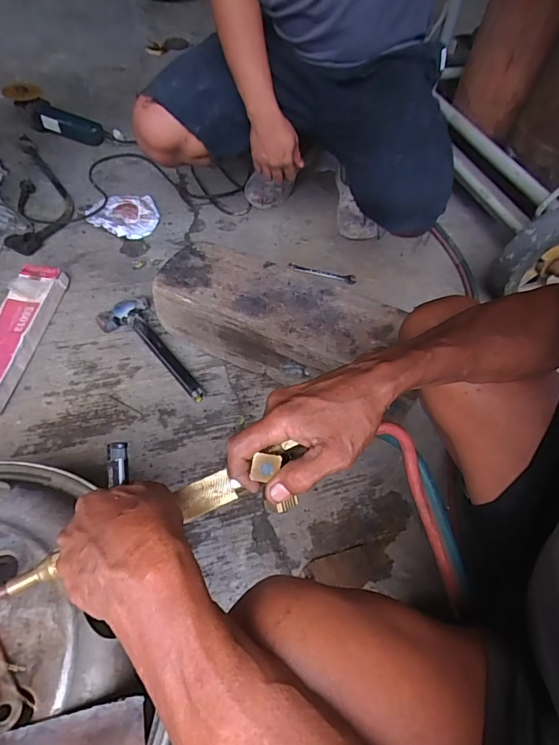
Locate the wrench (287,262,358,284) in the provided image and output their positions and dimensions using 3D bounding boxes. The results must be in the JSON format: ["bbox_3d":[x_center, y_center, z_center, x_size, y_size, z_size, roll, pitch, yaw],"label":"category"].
[{"bbox_3d":[0.099,-0.235,1.002,0.160,0.010,0.027,13,56,5],"label":"wrench"}]

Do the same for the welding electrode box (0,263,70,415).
[{"bbox_3d":[-0.507,-0.074,0.817,0.088,0.047,0.349,5,56,-1],"label":"welding electrode box"}]

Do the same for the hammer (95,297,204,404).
[{"bbox_3d":[-0.253,-0.038,0.816,0.107,0.035,0.279,-28,62,-21],"label":"hammer"}]

